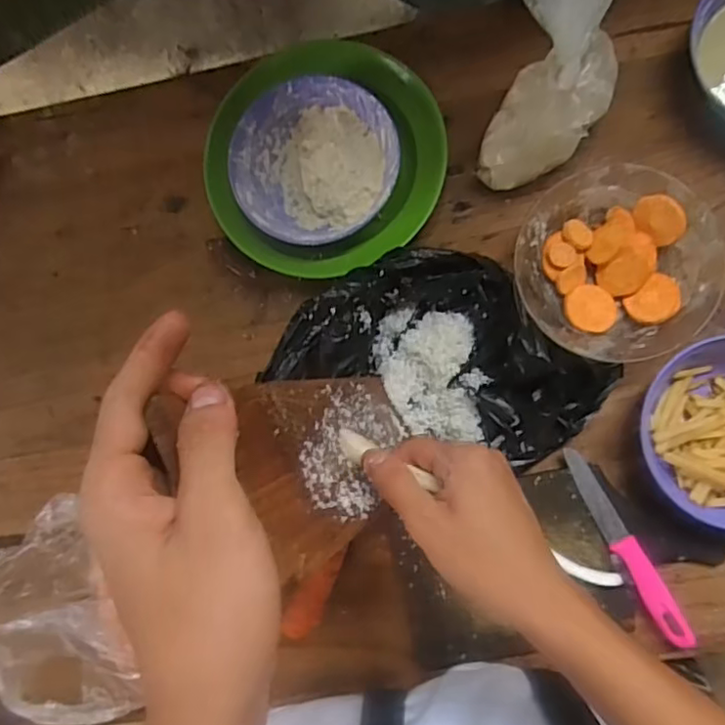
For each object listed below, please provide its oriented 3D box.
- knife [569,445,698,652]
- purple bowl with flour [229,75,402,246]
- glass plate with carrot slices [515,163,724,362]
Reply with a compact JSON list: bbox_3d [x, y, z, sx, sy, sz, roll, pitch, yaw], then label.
[{"bbox_3d":[0.213,0.150,0.502,0.021,0.011,0.171,-32,83,6],"label":"knife"},{"bbox_3d":[-0.040,-0.179,0.558,0.143,0.047,0.147,0,87,8],"label":"purple bowl with flour"},{"bbox_3d":[0.211,-0.082,0.524,0.156,0.065,0.155,0,87,8],"label":"glass plate with carrot slices"}]

